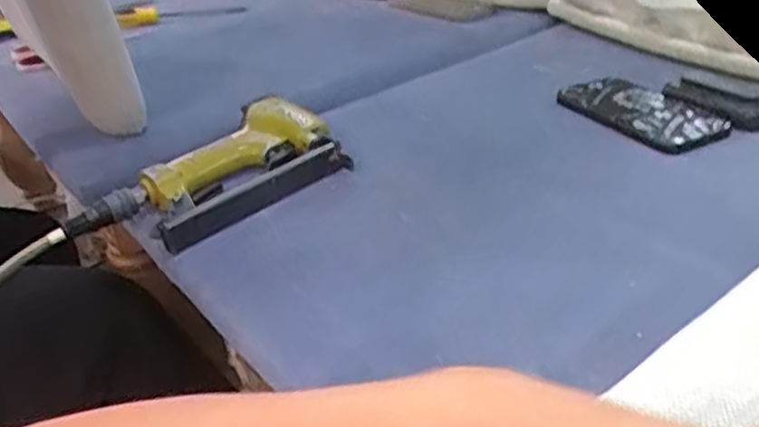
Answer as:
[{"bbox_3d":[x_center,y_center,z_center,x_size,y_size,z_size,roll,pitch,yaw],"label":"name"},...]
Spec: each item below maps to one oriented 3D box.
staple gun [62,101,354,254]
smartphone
[{"bbox_3d":[-0.145,-0.032,0.607,0.230,0.056,0.117,-25,36,-28],"label":"staple gun"},{"bbox_3d":[0.241,-0.097,0.674,0.077,0.010,0.152,-19,33,-20],"label":"smartphone"}]

